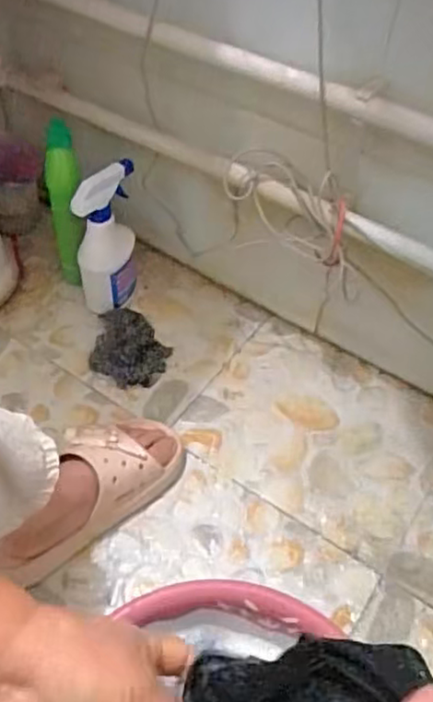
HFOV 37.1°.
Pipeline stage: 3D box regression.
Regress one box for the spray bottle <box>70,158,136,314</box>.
[{"bbox_3d":[-0.146,-0.155,0.861,0.072,0.212,0.096,0,51,-2],"label":"spray bottle"}]

